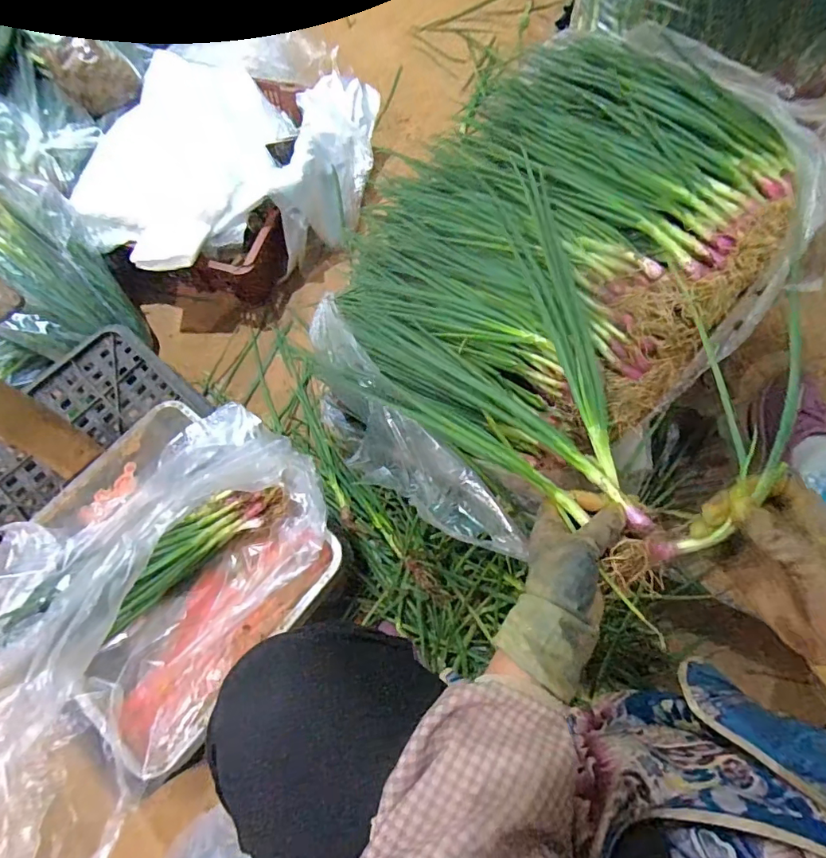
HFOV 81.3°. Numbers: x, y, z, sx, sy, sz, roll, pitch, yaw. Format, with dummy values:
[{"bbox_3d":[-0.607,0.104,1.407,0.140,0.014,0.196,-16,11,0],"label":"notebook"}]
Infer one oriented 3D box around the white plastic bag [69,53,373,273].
[{"bbox_3d":[-0.329,-0.506,0.927,0.457,0.160,0.542,5,70,4],"label":"white plastic bag"}]

